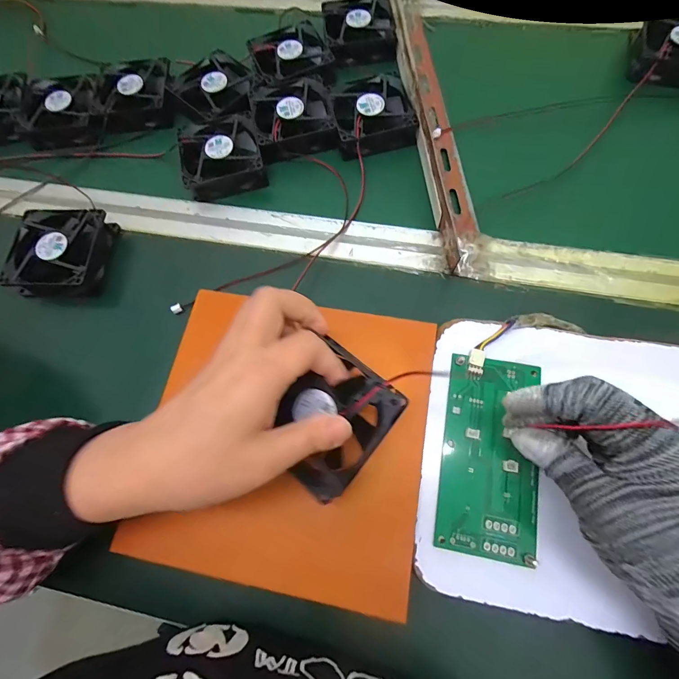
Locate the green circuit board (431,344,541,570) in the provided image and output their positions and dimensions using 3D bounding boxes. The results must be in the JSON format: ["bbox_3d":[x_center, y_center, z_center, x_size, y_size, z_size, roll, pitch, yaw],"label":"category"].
[{"bbox_3d":[0.107,0.077,0.253,0.064,0.011,0.134,9,68,7],"label":"green circuit board"}]

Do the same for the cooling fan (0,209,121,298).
[{"bbox_3d":[-0.261,-0.082,0.335,0.078,0.022,0.082,3,68,4],"label":"cooling fan"}]

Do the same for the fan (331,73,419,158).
[{"bbox_3d":[0.035,-0.235,0.374,0.079,0.022,0.089,-10,67,-1],"label":"fan"}]

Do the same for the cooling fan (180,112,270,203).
[{"bbox_3d":[-0.121,-0.189,0.371,0.078,0.026,0.082,-15,68,-3],"label":"cooling fan"}]

